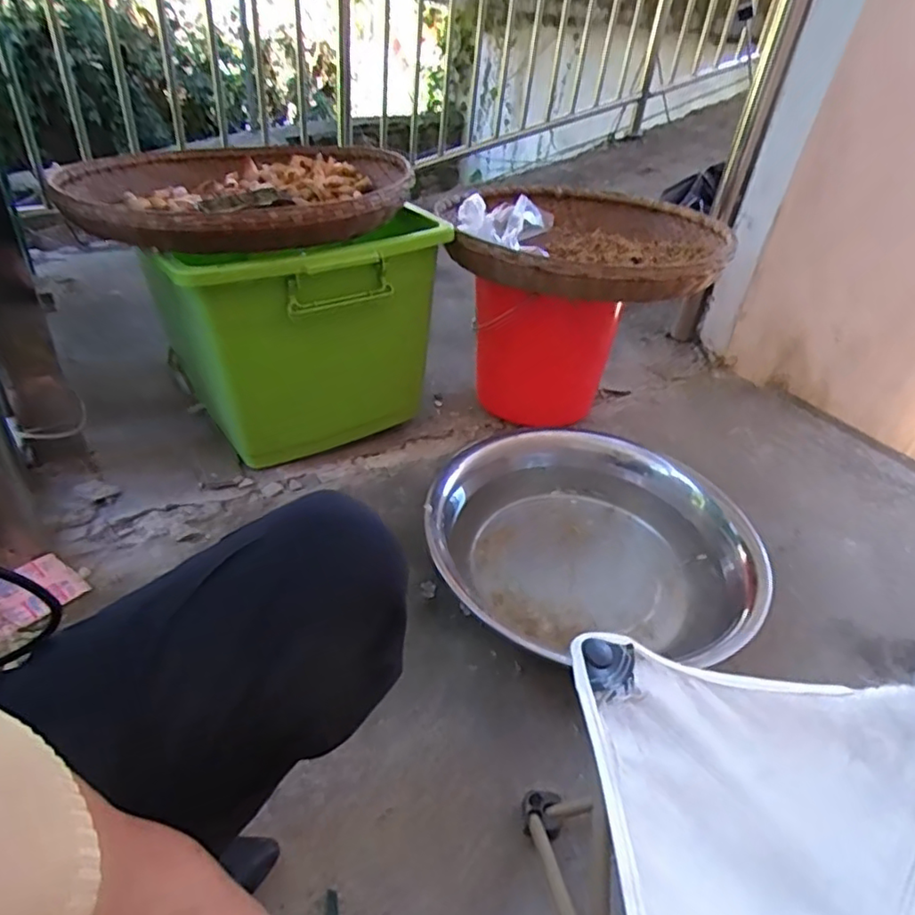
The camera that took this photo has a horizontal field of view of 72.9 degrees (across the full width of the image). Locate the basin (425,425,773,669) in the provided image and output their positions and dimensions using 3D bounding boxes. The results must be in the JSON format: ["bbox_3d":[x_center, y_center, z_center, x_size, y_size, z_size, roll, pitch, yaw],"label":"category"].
[{"bbox_3d":[0.179,0.102,0.879,0.425,0.125,0.389,2,38,-6],"label":"basin"}]

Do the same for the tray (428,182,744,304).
[{"bbox_3d":[0.259,-0.390,1.103,0.431,0.103,0.527,22,41,19],"label":"tray"}]

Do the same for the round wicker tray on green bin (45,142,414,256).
[{"bbox_3d":[-0.316,-0.418,0.967,0.472,0.075,0.515,0,39,-9],"label":"round wicker tray on green bin"}]

